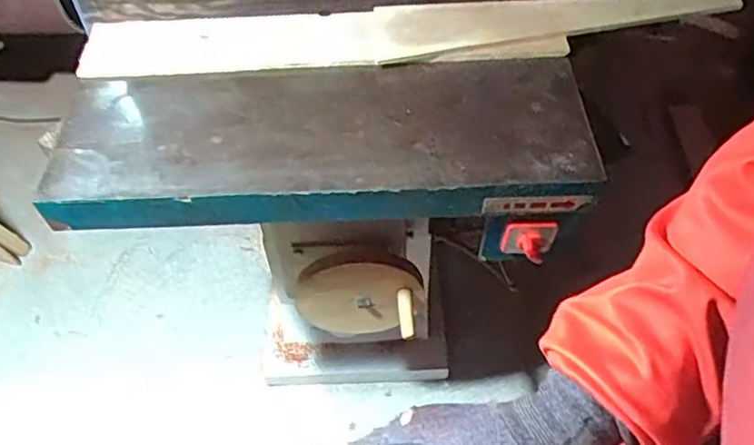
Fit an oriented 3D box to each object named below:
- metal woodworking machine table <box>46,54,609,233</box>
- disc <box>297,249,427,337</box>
[{"bbox_3d":[-0.061,-0.106,0.781,0.618,0.066,0.225,-4,52,-1],"label":"metal woodworking machine table"},{"bbox_3d":[-0.025,0.134,0.979,0.193,0.194,0.073,-5,50,2],"label":"disc"}]

